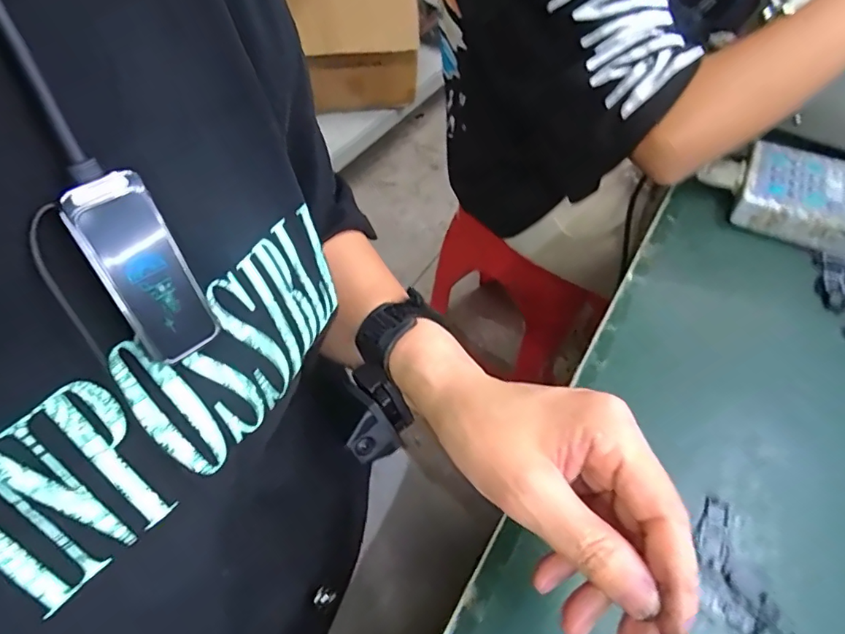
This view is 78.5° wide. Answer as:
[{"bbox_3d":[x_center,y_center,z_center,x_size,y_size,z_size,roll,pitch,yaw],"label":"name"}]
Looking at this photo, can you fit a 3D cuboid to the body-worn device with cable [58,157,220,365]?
[{"bbox_3d":[-0.095,-0.017,0.175,0.026,0.068,0.008,-29,27,-21],"label":"body-worn device with cable"}]

